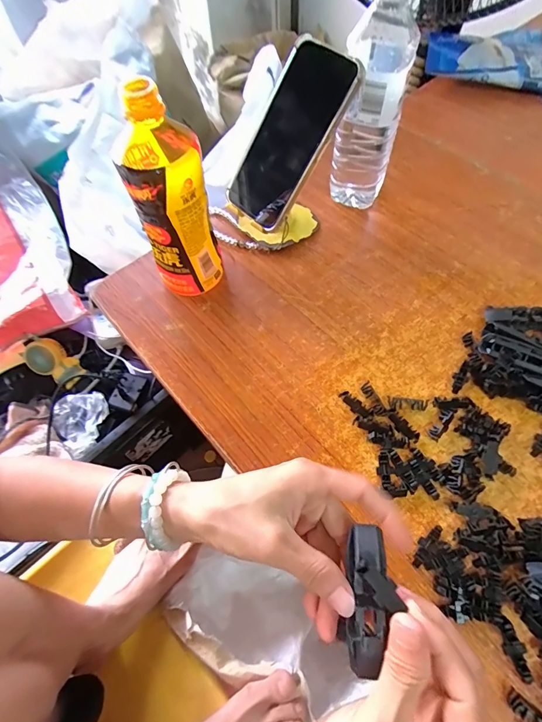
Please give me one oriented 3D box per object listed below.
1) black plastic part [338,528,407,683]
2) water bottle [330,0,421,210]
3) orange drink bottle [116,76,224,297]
[{"bbox_3d":[0.052,0.126,0.196,0.025,0.024,0.070,6,67,7],"label":"black plastic part"},{"bbox_3d":[0.105,-0.267,0.393,0.066,0.208,0.077,9,61,9],"label":"water bottle"},{"bbox_3d":[-0.093,-0.149,0.352,0.063,0.187,0.075,-17,61,-6],"label":"orange drink bottle"}]

